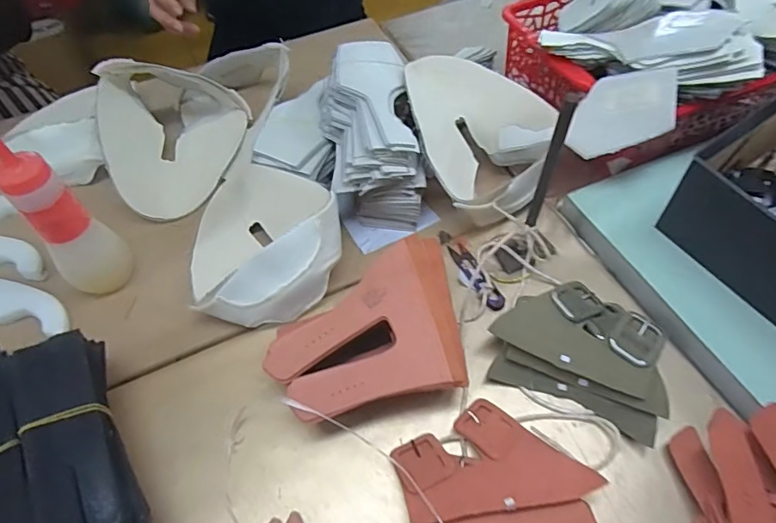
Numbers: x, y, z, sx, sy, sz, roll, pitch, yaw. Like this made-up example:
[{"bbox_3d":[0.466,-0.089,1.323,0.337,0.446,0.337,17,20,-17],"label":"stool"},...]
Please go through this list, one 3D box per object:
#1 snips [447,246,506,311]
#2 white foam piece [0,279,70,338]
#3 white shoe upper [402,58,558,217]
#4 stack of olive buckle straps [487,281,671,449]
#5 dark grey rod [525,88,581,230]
[{"bbox_3d":[0.101,0.013,0.555,0.021,0.015,0.096,-22,57,-14],"label":"snips"},{"bbox_3d":[-0.439,0.043,0.547,0.185,0.020,0.043,11,55,9],"label":"white foam piece"},{"bbox_3d":[0.112,-0.153,0.587,0.152,0.095,0.179,-7,54,-3],"label":"white shoe upper"},{"bbox_3d":[0.193,0.084,0.484,0.157,0.040,0.117,21,58,16],"label":"stack of olive buckle straps"},{"bbox_3d":[0.150,-0.085,0.455,0.016,0.161,0.011,11,55,10],"label":"dark grey rod"}]

